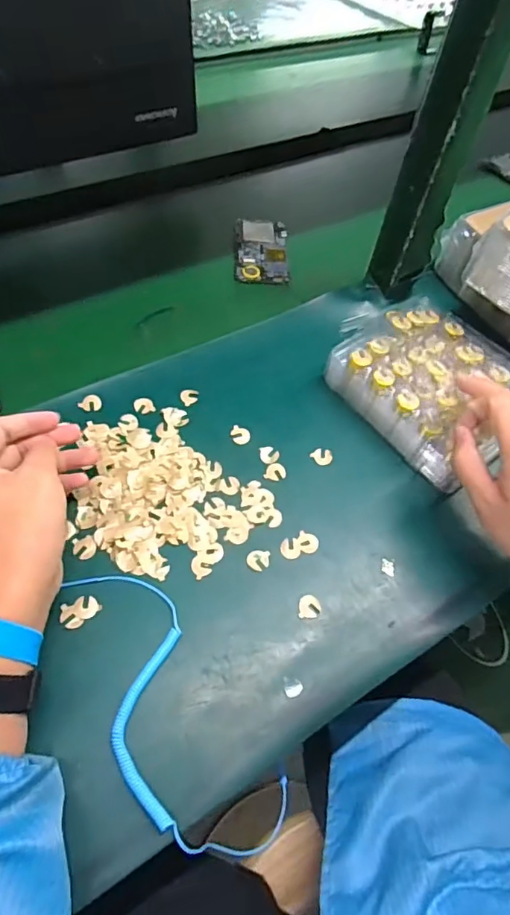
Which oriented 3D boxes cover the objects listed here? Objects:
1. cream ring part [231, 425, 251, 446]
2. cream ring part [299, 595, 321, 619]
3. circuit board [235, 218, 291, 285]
[{"bbox_3d":[-0.013,-0.021,0.489,0.019,0.005,0.019,2,55,-3],"label":"cream ring part"},{"bbox_3d":[0.043,0.117,0.409,0.017,0.004,0.018,3,55,-3],"label":"cream ring part"},{"bbox_3d":[0.009,-0.262,0.659,0.065,0.015,0.115,1,55,-4],"label":"circuit board"}]

